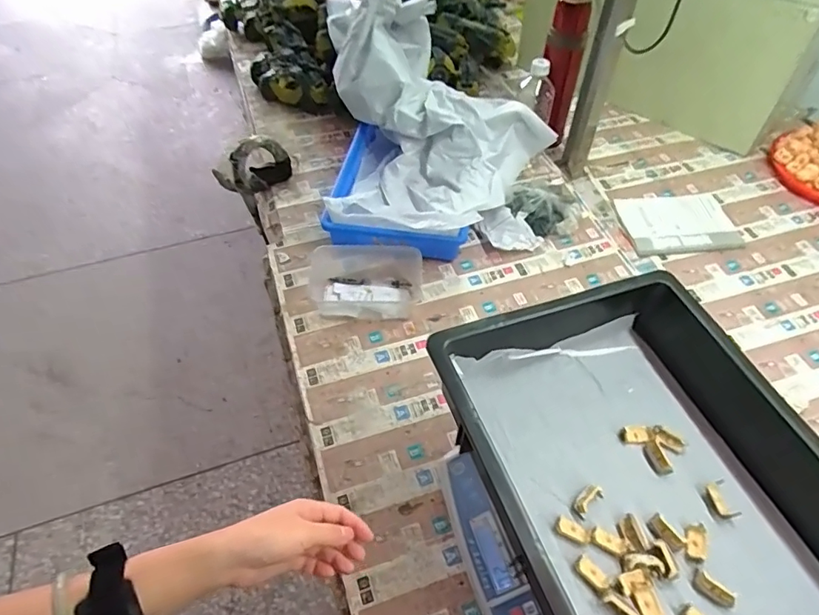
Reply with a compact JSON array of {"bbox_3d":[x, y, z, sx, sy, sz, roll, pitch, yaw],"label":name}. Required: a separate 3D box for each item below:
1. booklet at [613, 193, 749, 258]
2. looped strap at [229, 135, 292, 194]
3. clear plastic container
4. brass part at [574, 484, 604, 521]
[{"bbox_3d":[0.494,-0.158,0.936,0.198,0.014,0.146,-4,53,-4],"label":"booklet"},{"bbox_3d":[-0.285,-0.277,0.972,0.110,0.108,0.041,-32,60,-22],"label":"looped strap"},{"bbox_3d":[-0.073,-0.044,0.831,0.184,0.049,0.131,3,53,2],"label":"clear plastic container"},{"bbox_3d":[0.181,0.192,0.511,0.038,0.014,0.018,-36,61,-25],"label":"brass part"}]

